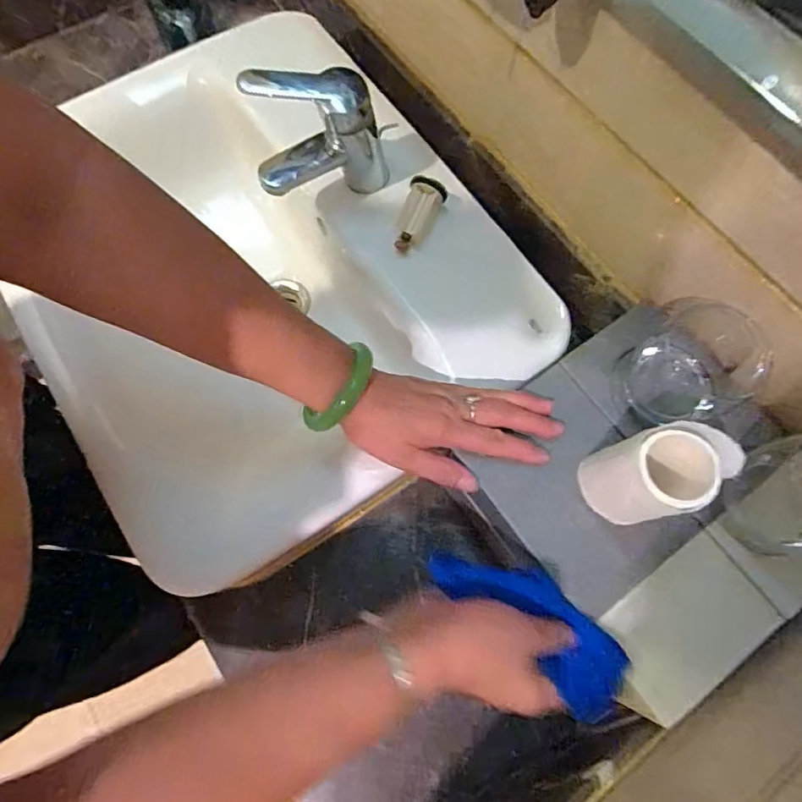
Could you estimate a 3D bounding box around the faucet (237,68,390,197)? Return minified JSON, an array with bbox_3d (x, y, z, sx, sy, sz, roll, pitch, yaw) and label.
[{"bbox_3d":[-0.071,-0.228,0.484,0.116,0.120,0.075,-8,72,-2],"label":"faucet"}]

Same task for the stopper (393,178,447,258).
[{"bbox_3d":[0.014,-0.177,0.507,0.035,0.031,0.073,24,90,8],"label":"stopper"}]

